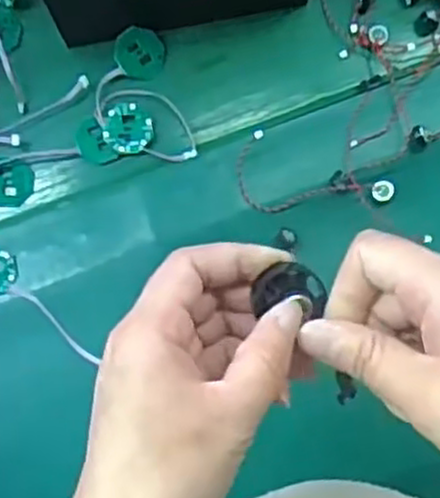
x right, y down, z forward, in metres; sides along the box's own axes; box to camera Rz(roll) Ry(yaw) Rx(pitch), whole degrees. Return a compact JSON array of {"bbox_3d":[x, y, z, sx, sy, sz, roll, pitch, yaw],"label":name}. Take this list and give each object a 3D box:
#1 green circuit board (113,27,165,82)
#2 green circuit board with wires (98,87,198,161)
[{"bbox_3d":[-0.057,-0.141,0.558,0.034,0.006,0.038,-11,80,-2],"label":"green circuit board"},{"bbox_3d":[-0.050,-0.089,0.553,0.070,0.004,0.047,9,80,2],"label":"green circuit board with wires"}]

